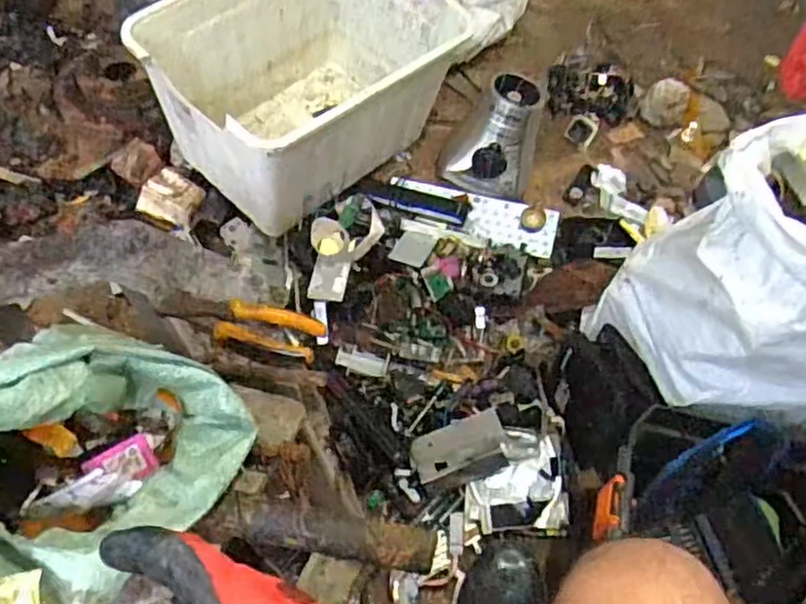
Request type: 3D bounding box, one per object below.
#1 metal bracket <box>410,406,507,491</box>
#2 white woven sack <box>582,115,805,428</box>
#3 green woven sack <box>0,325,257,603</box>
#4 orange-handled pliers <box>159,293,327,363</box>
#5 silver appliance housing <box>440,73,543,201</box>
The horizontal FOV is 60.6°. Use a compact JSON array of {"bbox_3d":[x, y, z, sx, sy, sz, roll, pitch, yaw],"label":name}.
[{"bbox_3d":[0.075,0.198,0.916,0.121,0.033,0.077,-17,51,7],"label":"metal bracket"},{"bbox_3d":[0.403,-0.014,0.749,0.219,0.290,0.281,-17,57,-15],"label":"white woven sack"},{"bbox_3d":[-0.219,0.119,0.467,0.145,0.132,0.230,31,58,18],"label":"green woven sack"},{"bbox_3d":[-0.153,0.018,0.644,0.163,0.031,0.045,18,55,9],"label":"orange-handled pliers"},{"bbox_3d":[0.153,-0.290,1.209,0.161,0.157,0.145,14,55,7],"label":"silver appliance housing"}]

